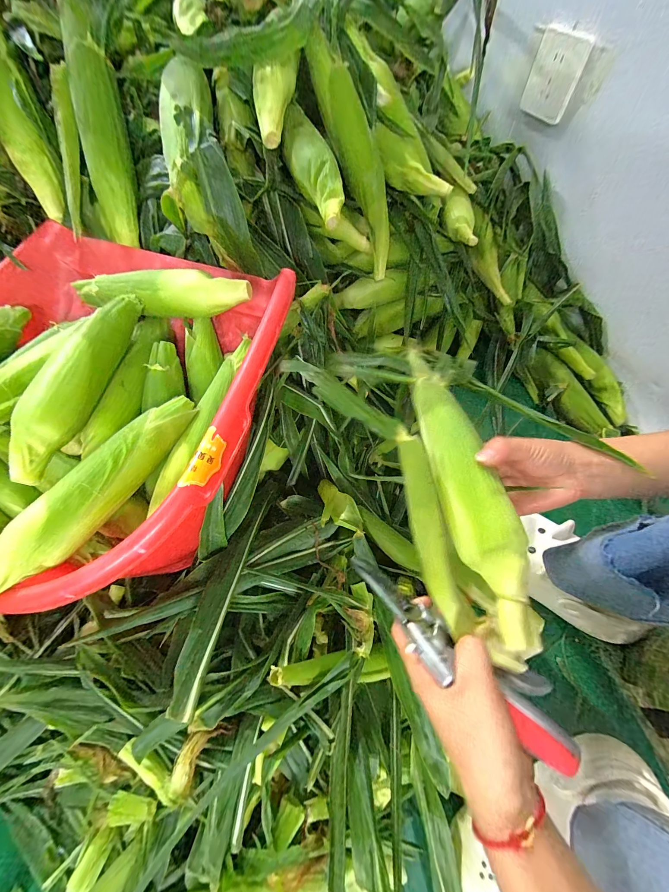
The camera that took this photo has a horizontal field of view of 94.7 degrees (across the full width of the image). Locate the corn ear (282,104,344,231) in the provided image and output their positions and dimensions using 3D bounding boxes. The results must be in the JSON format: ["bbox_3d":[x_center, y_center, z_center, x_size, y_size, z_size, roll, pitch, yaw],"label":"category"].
[{"bbox_3d":[-0.028,-0.362,0.396,0.054,0.043,0.227,-17,66,-6],"label":"corn ear"}]

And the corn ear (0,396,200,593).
[{"bbox_3d":[-0.231,0.038,0.297,0.045,0.042,0.235,31,70,15],"label":"corn ear"}]

